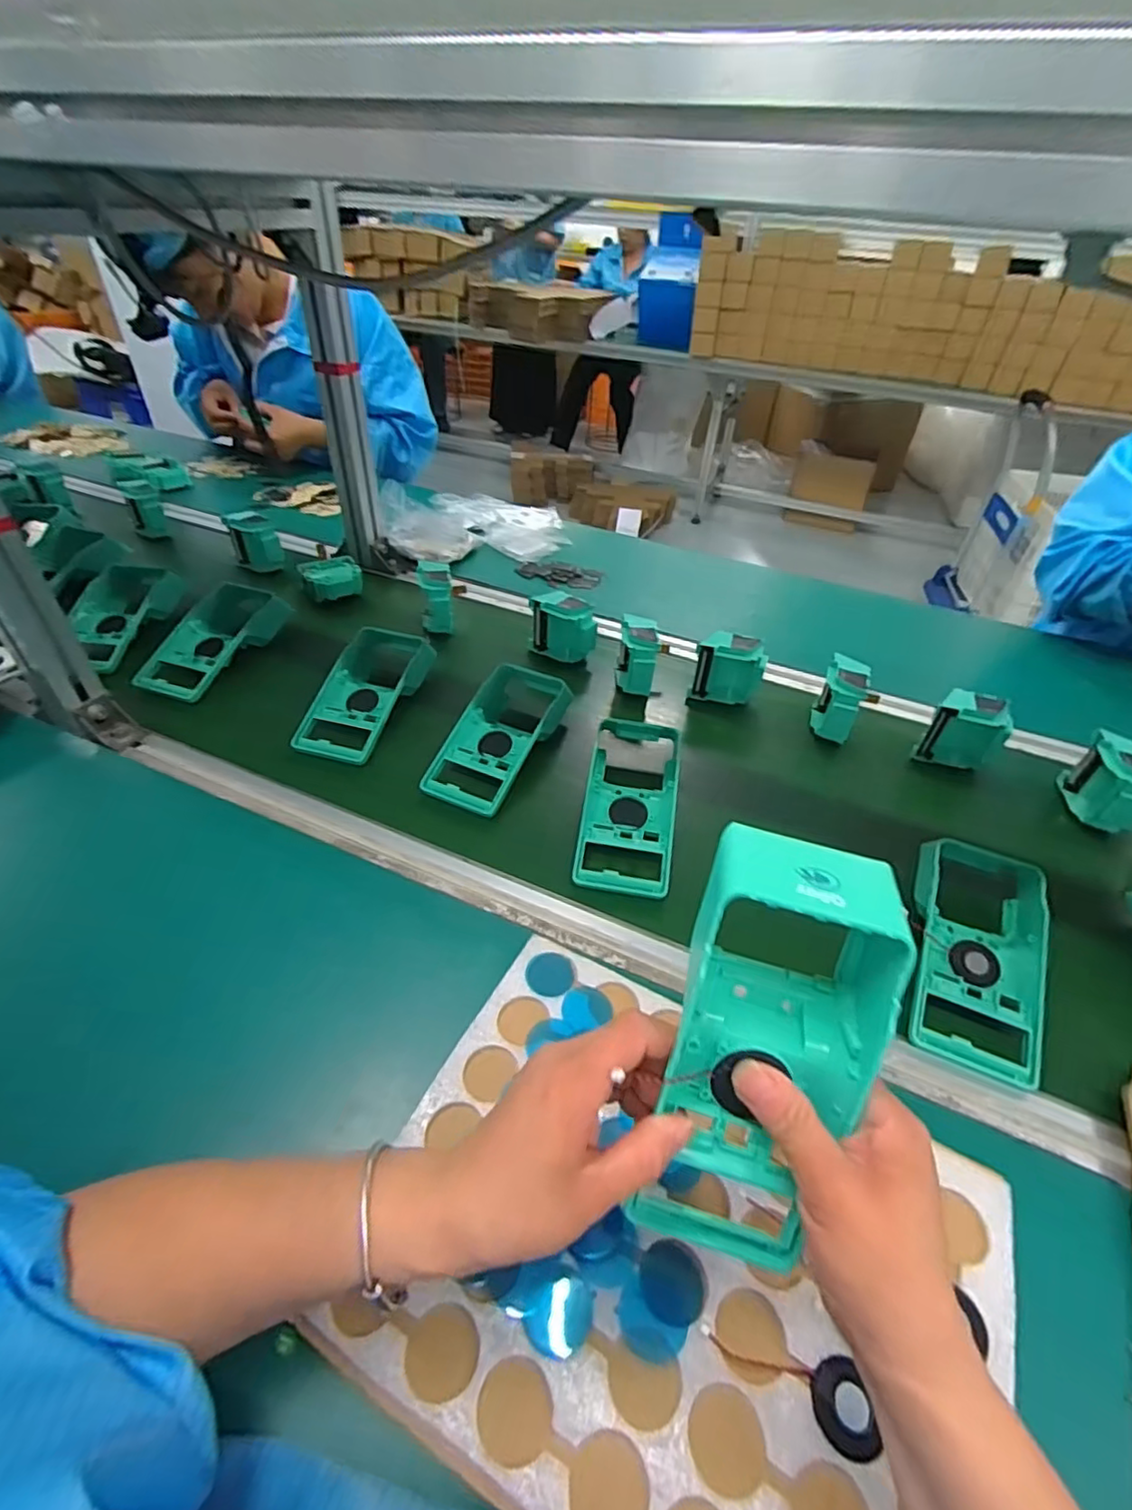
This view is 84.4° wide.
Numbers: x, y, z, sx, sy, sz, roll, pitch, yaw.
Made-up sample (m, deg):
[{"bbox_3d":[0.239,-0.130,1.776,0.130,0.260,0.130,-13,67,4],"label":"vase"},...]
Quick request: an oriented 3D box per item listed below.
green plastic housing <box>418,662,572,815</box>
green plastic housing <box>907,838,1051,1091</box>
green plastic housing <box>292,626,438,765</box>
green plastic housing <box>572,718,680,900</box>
[{"bbox_3d":[-0.062,-0.023,0.638,0.091,0.052,0.196,21,45,14],"label":"green plastic housing"},{"bbox_3d":[0.315,0.149,0.485,0.096,0.049,0.191,22,55,13],"label":"green plastic housing"},{"bbox_3d":[-0.217,-0.065,0.682,0.093,0.058,0.198,17,44,9],"label":"green plastic housing"},{"bbox_3d":[0.060,0.041,0.575,0.083,0.045,0.177,10,43,3],"label":"green plastic housing"}]

